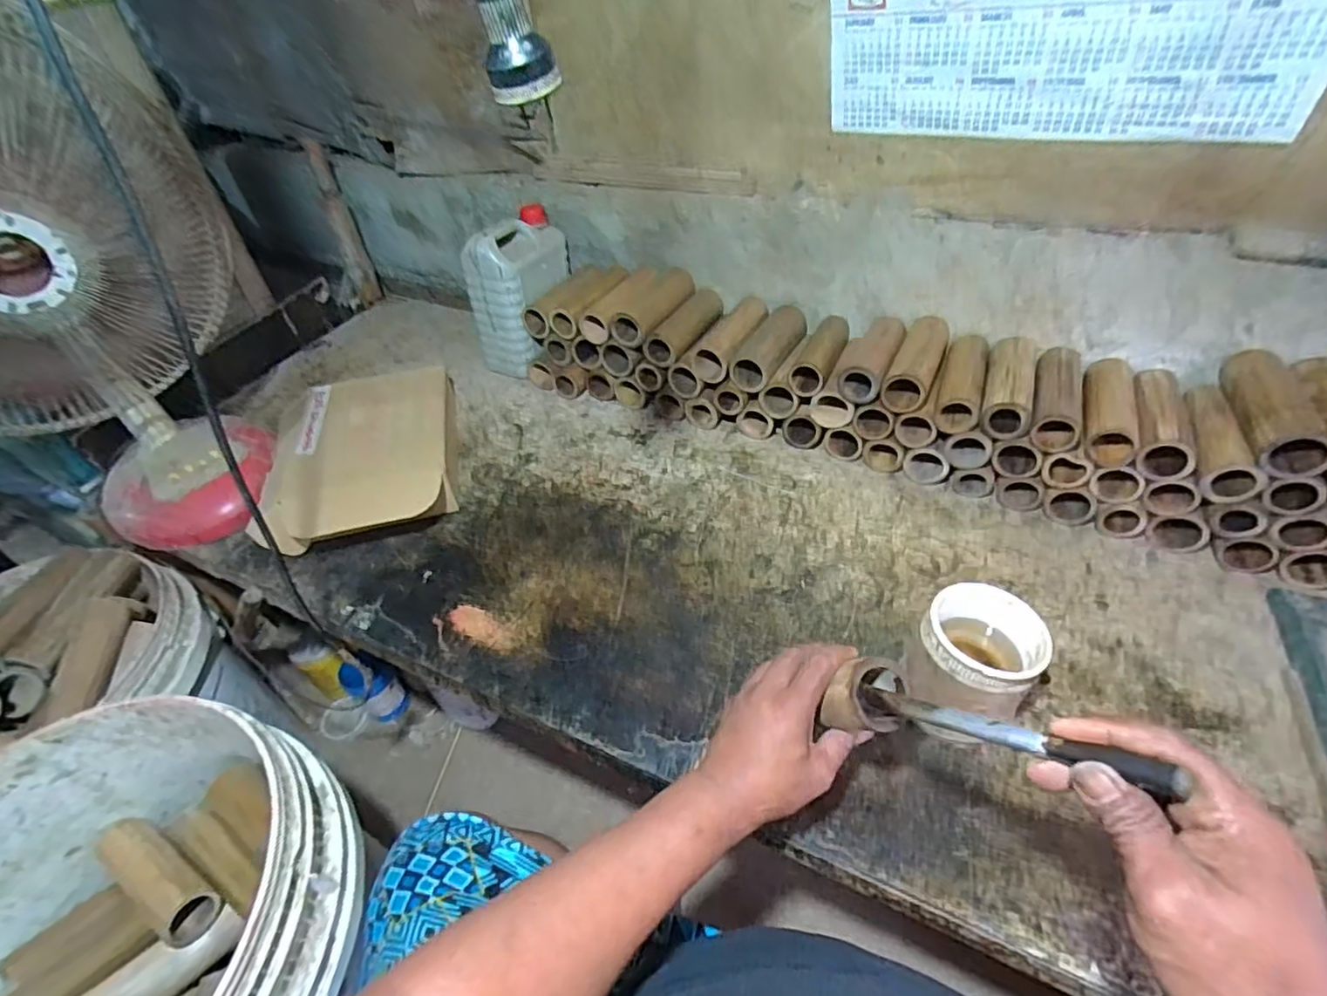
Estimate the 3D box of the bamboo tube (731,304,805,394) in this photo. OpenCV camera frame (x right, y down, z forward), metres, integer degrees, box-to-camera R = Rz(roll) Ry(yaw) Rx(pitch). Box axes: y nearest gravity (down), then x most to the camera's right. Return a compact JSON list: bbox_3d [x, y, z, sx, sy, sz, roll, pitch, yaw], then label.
[{"bbox_3d":[0.165,-0.224,0.902,0.066,0.055,0.182,17,47,22],"label":"bamboo tube"}]

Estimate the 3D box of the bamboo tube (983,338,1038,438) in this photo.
[{"bbox_3d":[0.444,-0.148,0.785,0.054,0.052,0.178,15,47,20],"label":"bamboo tube"}]

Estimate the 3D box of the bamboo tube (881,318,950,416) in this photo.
[{"bbox_3d":[0.344,-0.185,0.824,0.056,0.050,0.178,17,47,22],"label":"bamboo tube"}]

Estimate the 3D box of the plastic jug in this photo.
[{"bbox_3d":[-0.233,-0.345,1.038,0.112,0.233,0.173,10,45,16],"label":"plastic jug"}]

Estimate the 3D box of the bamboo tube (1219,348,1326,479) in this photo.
[{"bbox_3d":[0.670,-0.100,0.678,0.059,0.052,0.184,13,46,18],"label":"bamboo tube"}]

